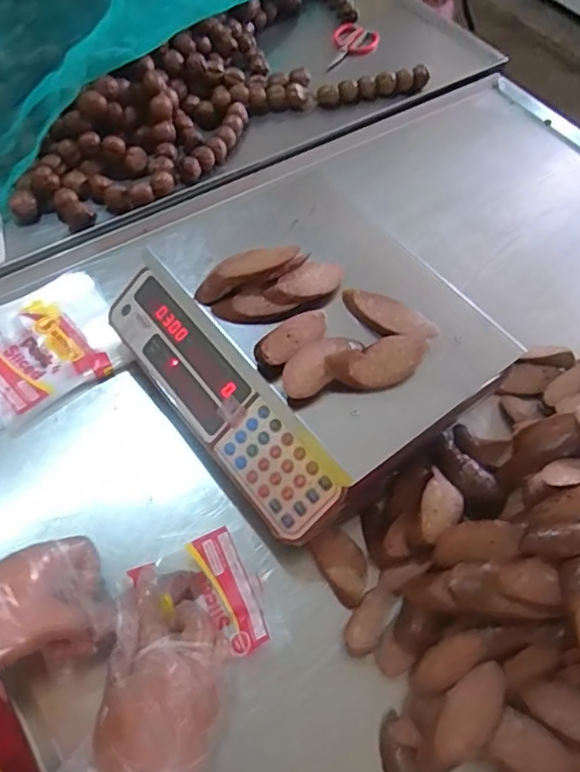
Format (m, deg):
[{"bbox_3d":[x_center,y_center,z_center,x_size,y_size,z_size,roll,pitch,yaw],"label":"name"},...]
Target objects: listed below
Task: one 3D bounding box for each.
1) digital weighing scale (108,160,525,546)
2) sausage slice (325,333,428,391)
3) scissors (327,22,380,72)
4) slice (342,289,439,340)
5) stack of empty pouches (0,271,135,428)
[{"bbox_3d":[0.014,-0.056,0.659,0.312,0.132,0.345,-35,67,-22],"label":"digital weighing scale"},{"bbox_3d":[0.089,-0.022,0.584,0.108,0.022,0.042,-18,62,-14],"label":"sausage slice"},{"bbox_3d":[0.106,-0.619,1.079,0.079,0.016,0.129,32,67,6],"label":"scissors"},{"bbox_3d":[0.103,-0.076,0.624,0.106,0.023,0.031,36,63,16],"label":"slice"},{"bbox_3d":[-0.301,-0.048,0.704,0.184,0.017,0.158,-28,65,-19],"label":"stack of empty pouches"}]

